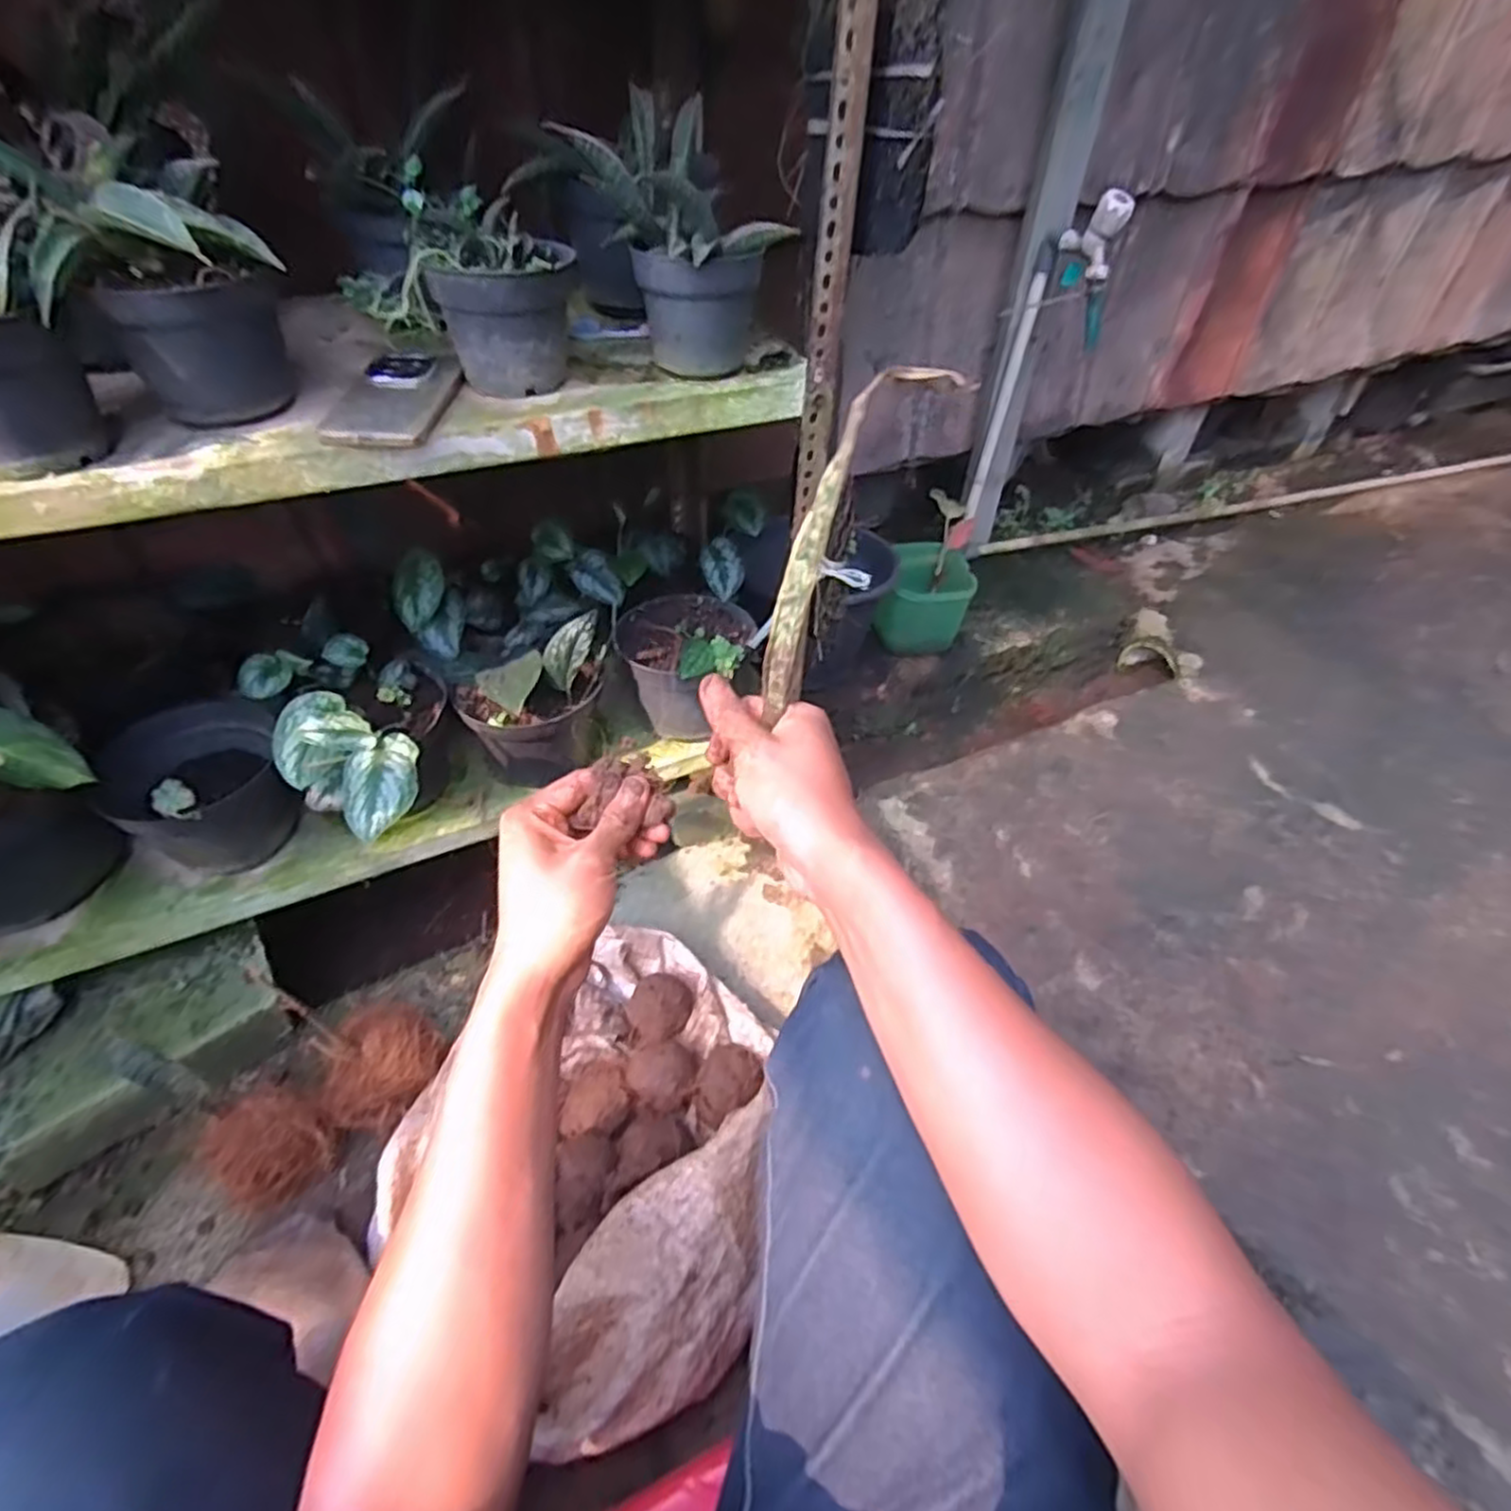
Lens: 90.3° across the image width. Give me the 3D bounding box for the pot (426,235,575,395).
[{"bbox_3d":[-0.206,-0.371,0.647,0.117,0.094,0.096,-11,46,-5],"label":"pot"}]

